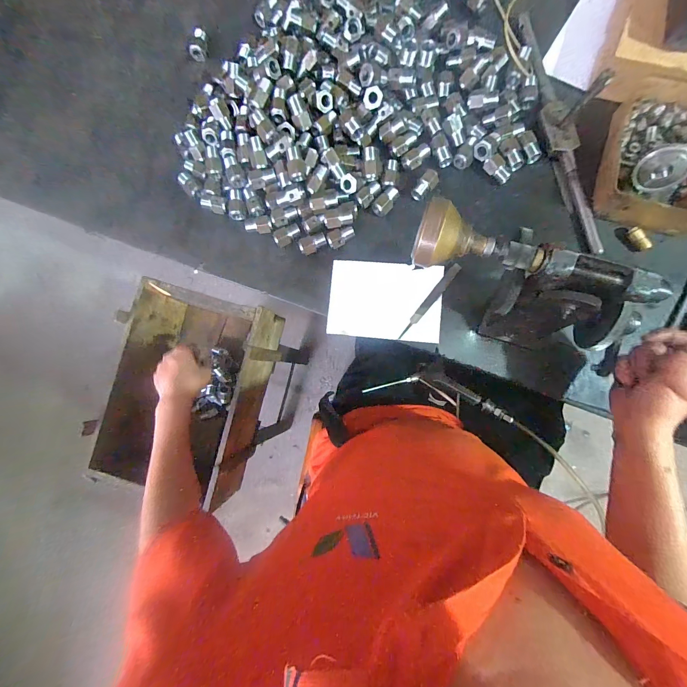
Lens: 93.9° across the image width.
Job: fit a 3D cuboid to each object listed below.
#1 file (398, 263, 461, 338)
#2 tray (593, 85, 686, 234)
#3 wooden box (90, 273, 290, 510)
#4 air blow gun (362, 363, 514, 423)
[{"bbox_3d":[0.121,-0.060,0.452,0.015,0.006,0.127,40,89,8],"label":"file"},{"bbox_3d":[0.418,-0.235,0.412,0.147,0.050,0.179,17,86,7],"label":"tray"},{"bbox_3d":[-0.279,0.081,0.615,0.238,0.156,0.330,14,86,7],"label":"wooden box"},{"bbox_3d":[0.172,0.082,0.582,0.251,0.019,0.086,11,53,11],"label":"air blow gun"}]

